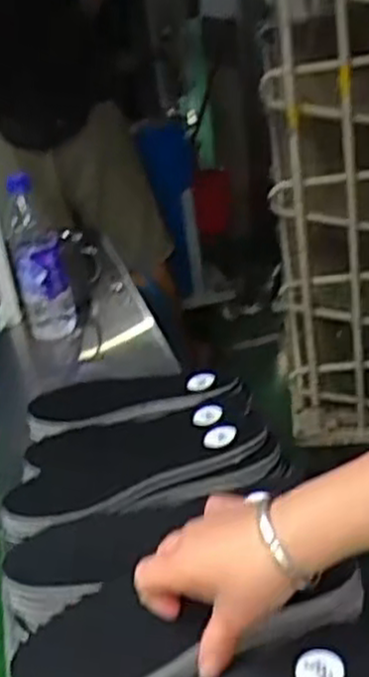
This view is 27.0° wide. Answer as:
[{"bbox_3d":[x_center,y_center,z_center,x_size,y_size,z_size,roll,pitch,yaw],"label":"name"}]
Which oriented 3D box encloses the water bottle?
[{"bbox_3d":[-0.195,-0.103,1.030,0.068,0.216,0.074,-10,25,-6],"label":"water bottle"}]

